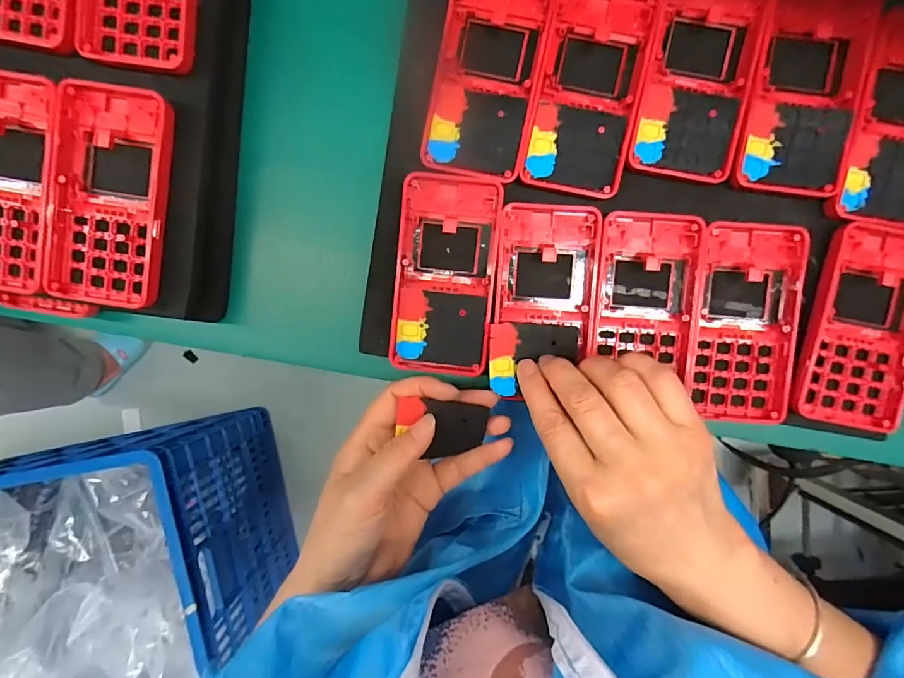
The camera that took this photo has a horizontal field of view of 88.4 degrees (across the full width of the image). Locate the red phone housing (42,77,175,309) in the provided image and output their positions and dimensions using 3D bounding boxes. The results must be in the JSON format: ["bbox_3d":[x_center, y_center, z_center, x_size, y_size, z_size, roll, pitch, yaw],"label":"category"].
[{"bbox_3d":[-0.200,-0.082,0.273,0.065,0.018,0.123,10,94,-2],"label":"red phone housing"}]

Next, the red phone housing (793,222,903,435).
[{"bbox_3d":[0.254,-0.006,0.289,0.061,0.017,0.123,10,93,1],"label":"red phone housing"}]

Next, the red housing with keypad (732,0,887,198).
[{"bbox_3d":[0.212,-0.156,0.277,0.061,0.013,0.133,10,93,1],"label":"red housing with keypad"}]

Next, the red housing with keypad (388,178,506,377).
[{"bbox_3d":[-0.005,-0.040,0.294,0.061,0.015,0.121,6,93,1],"label":"red housing with keypad"}]

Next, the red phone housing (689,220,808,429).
[{"bbox_3d":[0.181,-0.009,0.289,0.062,0.014,0.121,4,93,1],"label":"red phone housing"}]

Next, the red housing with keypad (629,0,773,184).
[{"bbox_3d":[0.148,-0.160,0.280,0.061,0.010,0.122,10,93,1],"label":"red housing with keypad"}]

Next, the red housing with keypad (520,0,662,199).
[{"bbox_3d":[0.083,-0.152,0.283,0.061,0.008,0.122,11,94,-2],"label":"red housing with keypad"}]

